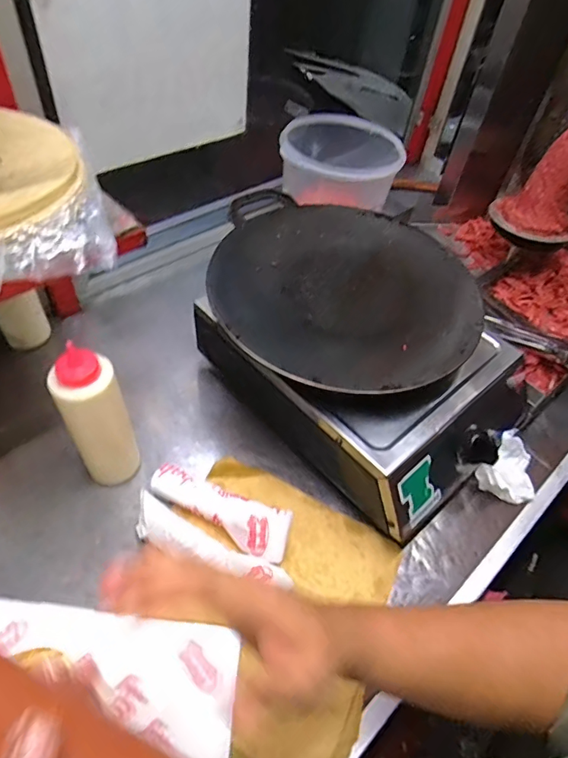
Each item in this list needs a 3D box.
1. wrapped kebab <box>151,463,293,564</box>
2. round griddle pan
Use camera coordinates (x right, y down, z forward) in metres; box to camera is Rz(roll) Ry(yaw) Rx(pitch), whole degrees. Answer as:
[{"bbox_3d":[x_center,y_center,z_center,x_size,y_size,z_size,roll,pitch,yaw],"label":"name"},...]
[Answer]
[{"bbox_3d":[-0.072,0.144,0.532,0.172,0.042,0.049,24,49,13],"label":"wrapped kebab"},{"bbox_3d":[0.081,-0.119,0.586,0.331,0.041,0.316,3,50,-4],"label":"round griddle pan"}]

